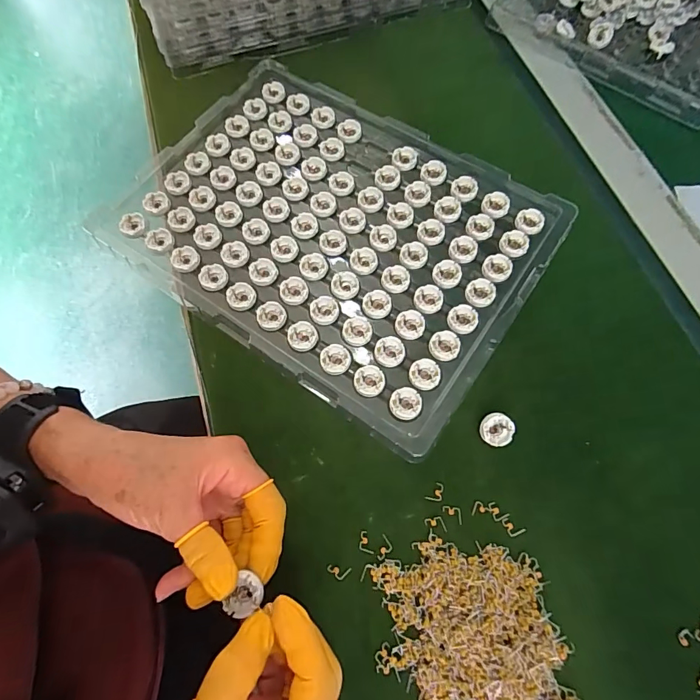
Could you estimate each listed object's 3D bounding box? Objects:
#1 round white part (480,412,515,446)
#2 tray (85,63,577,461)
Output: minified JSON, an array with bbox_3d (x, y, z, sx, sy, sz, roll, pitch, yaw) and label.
[{"bbox_3d":[0.105,0.057,0.302,0.023,0.008,0.022,0,69,0],"label":"round white part"},{"bbox_3d":[-0.023,-0.109,0.367,0.348,0.016,0.248,32,72,12],"label":"tray"}]

